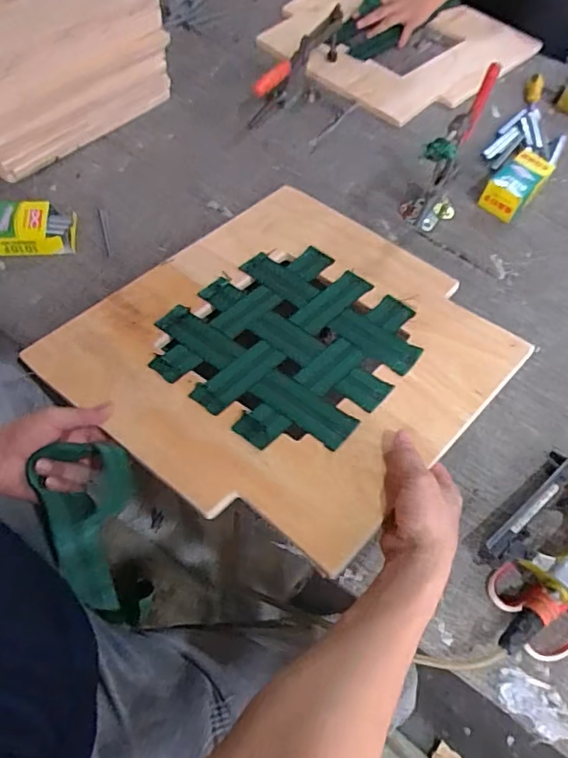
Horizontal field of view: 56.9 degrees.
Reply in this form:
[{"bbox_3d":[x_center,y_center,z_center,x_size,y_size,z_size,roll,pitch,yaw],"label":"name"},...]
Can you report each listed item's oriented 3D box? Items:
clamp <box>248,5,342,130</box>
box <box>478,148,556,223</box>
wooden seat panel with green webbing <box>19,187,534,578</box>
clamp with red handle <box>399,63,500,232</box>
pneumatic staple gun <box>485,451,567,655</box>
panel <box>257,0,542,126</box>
[{"bbox_3d":[0.032,-0.584,0.966,0.070,0.121,0.302,27,62,11],"label":"clamp"},{"bbox_3d":[0.400,-0.333,0.899,0.070,0.054,0.126,41,66,18],"label":"box"},{"bbox_3d":[-0.002,-0.046,0.650,0.452,0.010,0.461,-39,59,-23],"label":"wooden seat panel with green webbing"},{"bbox_3d":[0.238,-0.320,0.772,0.078,0.223,0.139,22,61,8],"label":"clamp with red handle"},{"bbox_3d":[0.309,0.200,0.591,0.253,0.047,0.130,-40,70,-23],"label":"pneumatic staple gun"},{"bbox_3d":[0.230,-0.743,1.130,0.493,0.037,0.476,-39,70,-22],"label":"panel"}]

